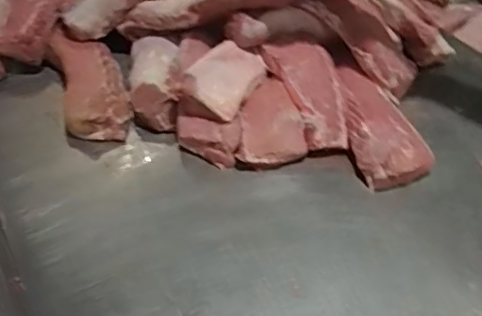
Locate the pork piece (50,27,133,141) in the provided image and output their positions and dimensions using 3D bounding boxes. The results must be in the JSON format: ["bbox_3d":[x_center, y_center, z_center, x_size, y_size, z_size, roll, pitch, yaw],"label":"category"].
[{"bbox_3d":[-0.317,-0.160,1.196,0.133,0.064,0.329,-14,45,-16],"label":"pork piece"}]

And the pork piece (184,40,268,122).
[{"bbox_3d":[-0.031,-0.156,1.122,0.121,0.048,0.174,35,52,6],"label":"pork piece"}]

